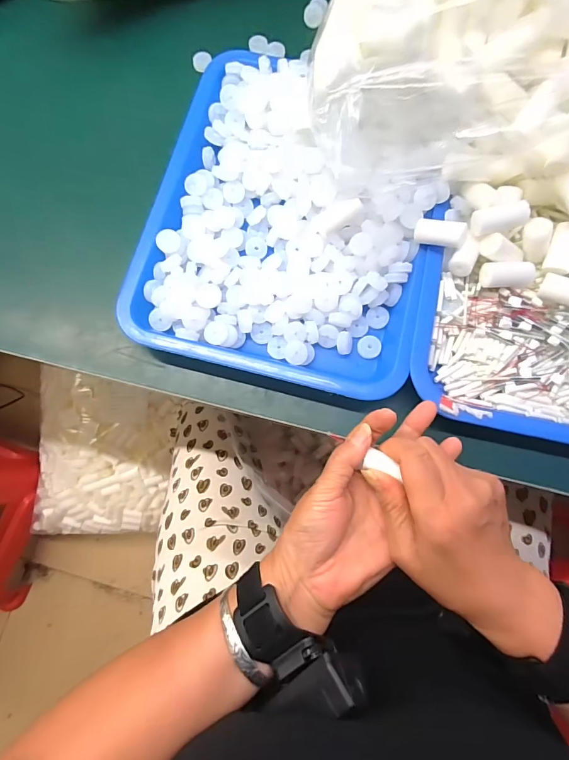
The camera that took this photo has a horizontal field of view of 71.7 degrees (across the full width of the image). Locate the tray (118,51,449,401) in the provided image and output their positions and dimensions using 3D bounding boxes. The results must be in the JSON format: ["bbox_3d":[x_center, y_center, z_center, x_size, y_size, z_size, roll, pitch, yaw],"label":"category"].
[{"bbox_3d":[0.012,-0.155,0.372,0.267,0.040,0.317,14,78,4],"label":"tray"}]

